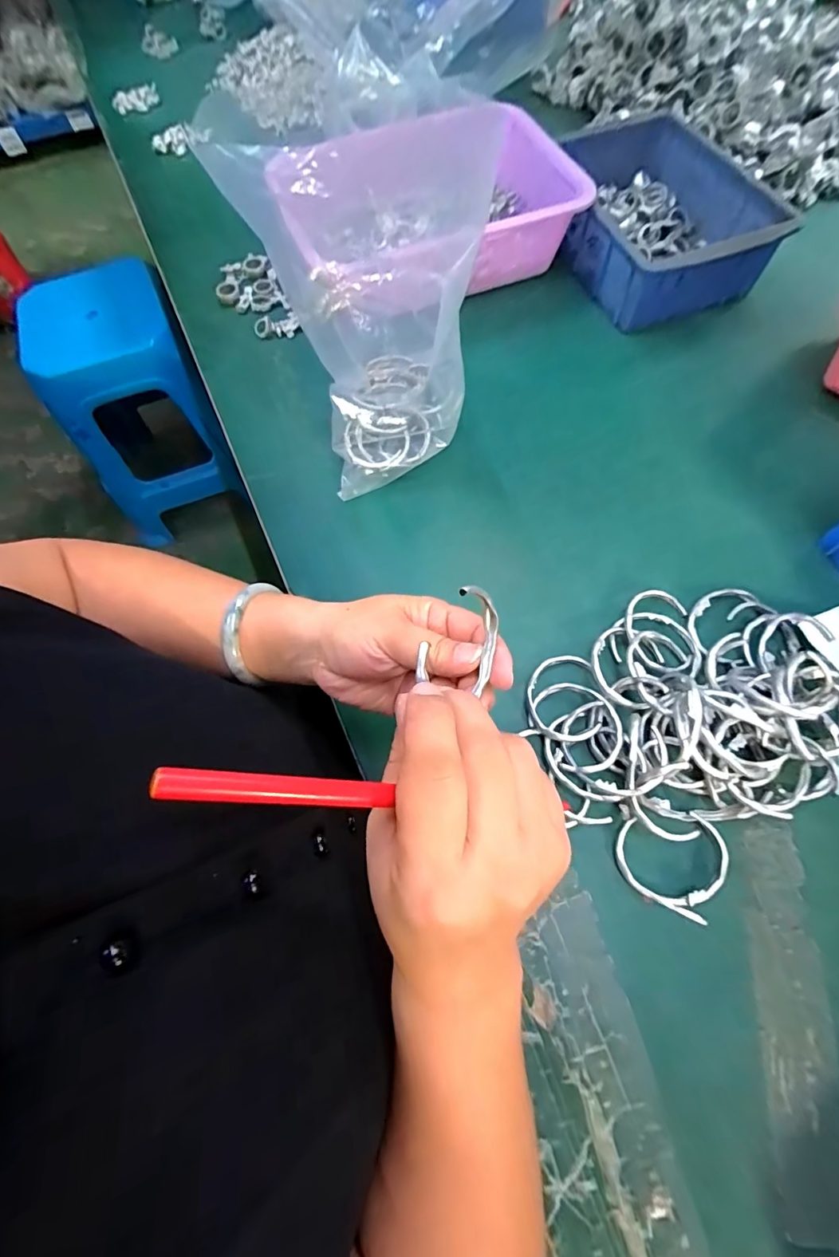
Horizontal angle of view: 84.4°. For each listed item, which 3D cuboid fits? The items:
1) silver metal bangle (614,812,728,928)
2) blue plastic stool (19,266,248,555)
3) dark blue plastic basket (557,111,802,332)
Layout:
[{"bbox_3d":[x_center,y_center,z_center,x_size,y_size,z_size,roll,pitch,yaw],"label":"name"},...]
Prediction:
[{"bbox_3d":[0.164,0.147,0.301,0.064,0.008,0.062,-1,68,2],"label":"silver metal bangle"},{"bbox_3d":[-0.634,-0.501,1.072,0.324,0.420,0.306,-22,69,-7],"label":"blue plastic stool"},{"bbox_3d":[0.253,-0.458,0.515,0.182,0.072,0.252,-15,69,-4],"label":"dark blue plastic basket"}]

